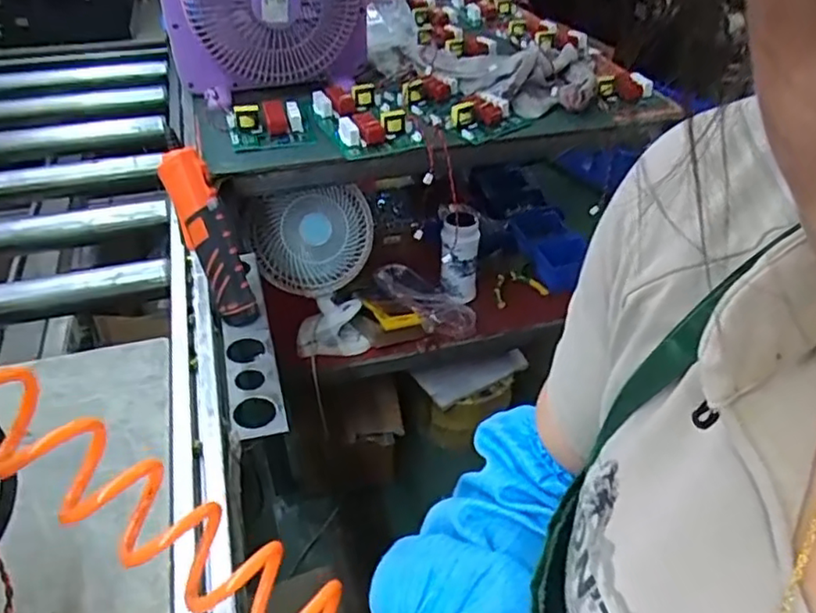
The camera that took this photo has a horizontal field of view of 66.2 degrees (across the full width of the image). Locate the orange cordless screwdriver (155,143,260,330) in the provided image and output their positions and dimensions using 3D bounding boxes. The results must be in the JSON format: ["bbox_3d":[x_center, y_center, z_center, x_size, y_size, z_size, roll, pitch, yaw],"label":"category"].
[{"bbox_3d":[-0.214,-0.072,0.679,0.044,0.192,0.038,-24,12,-21],"label":"orange cordless screwdriver"}]

